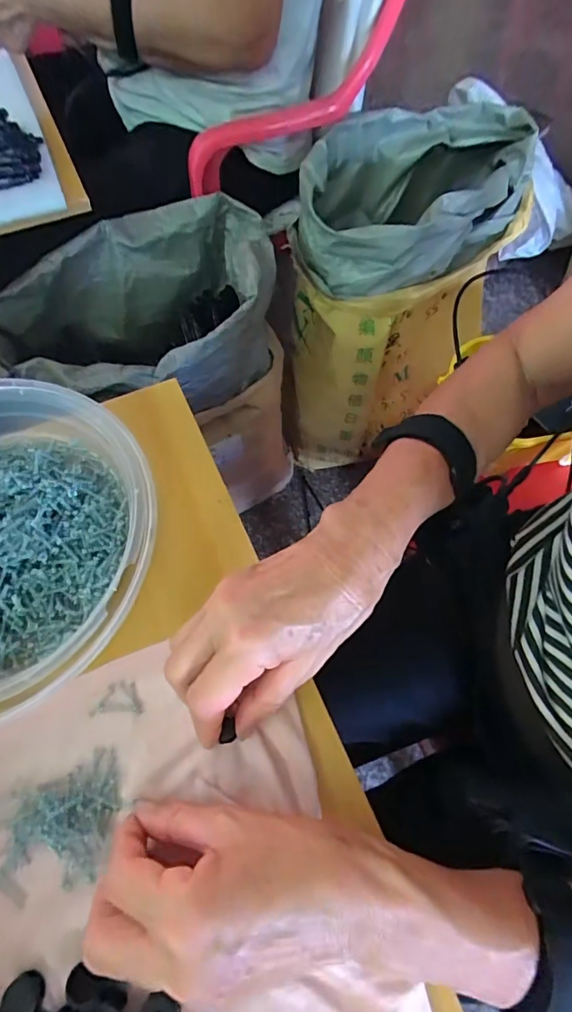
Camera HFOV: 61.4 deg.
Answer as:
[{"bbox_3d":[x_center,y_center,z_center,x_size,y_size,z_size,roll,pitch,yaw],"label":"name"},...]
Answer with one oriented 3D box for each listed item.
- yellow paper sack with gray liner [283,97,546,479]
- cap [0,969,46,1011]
[{"bbox_3d":[0.169,-0.343,0.805,0.293,0.409,0.409,20,67,9],"label":"yellow paper sack with gray liner"},{"bbox_3d":[-0.125,0.234,0.230,0.018,0.007,0.018,0,65,0],"label":"cap"}]

